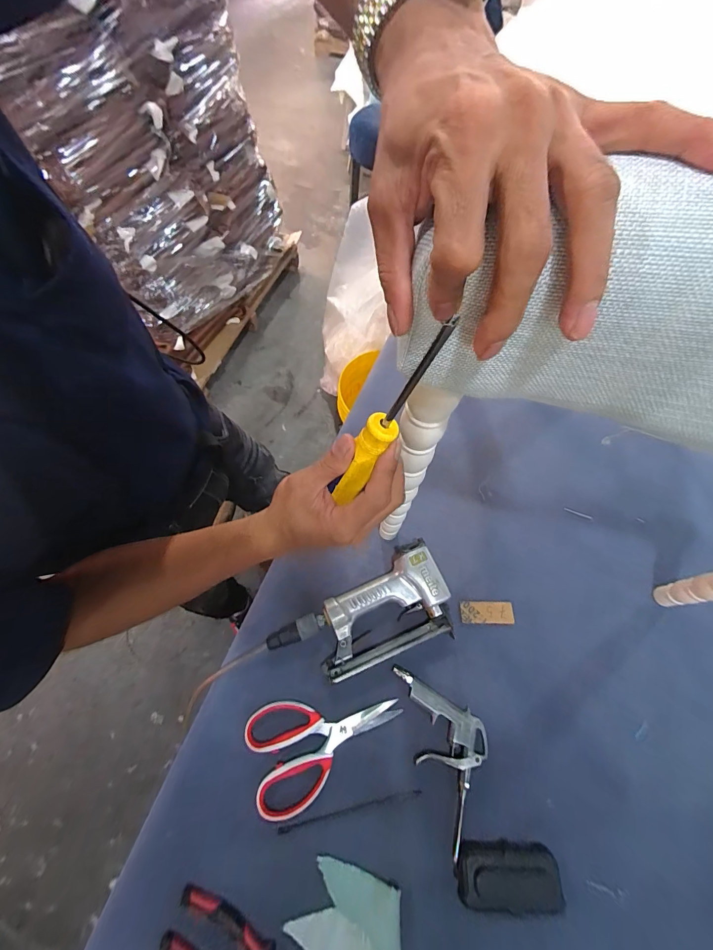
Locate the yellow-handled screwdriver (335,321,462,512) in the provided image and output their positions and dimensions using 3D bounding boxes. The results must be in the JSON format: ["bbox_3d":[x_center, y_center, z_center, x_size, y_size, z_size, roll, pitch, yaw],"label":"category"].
[{"bbox_3d":[0.019,-0.035,0.266,0.017,0.173,0.020,-12,58,-37],"label":"yellow-handled screwdriver"}]

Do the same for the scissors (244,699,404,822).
[{"bbox_3d":[-0.036,0.320,0.452,0.184,0.019,0.110,-16,62,-11],"label":"scissors"}]

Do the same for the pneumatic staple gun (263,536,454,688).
[{"bbox_3d":[0.009,0.195,0.506,0.242,0.044,0.126,-21,63,-13],"label":"pneumatic staple gun"}]

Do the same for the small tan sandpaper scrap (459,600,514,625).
[{"bbox_3d":[0.189,0.199,0.533,0.076,0.004,0.031,2,60,-1],"label":"small tan sandpaper scrap"}]

